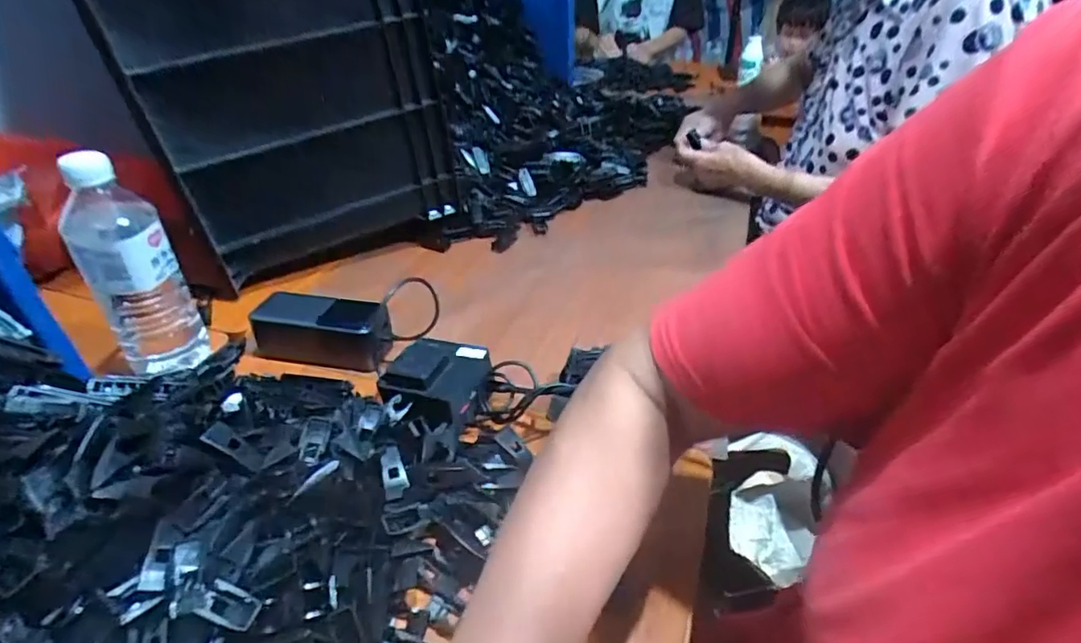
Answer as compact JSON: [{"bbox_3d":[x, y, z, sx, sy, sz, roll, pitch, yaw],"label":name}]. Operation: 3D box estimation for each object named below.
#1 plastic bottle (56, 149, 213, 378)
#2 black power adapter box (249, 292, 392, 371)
[{"bbox_3d":[-0.377,-0.046,0.523,0.072,0.215,0.085,-26,41,-29],"label":"plastic bottle"},{"bbox_3d":[-0.212,0.010,0.564,0.142,0.049,0.053,6,36,12],"label":"black power adapter box"}]

